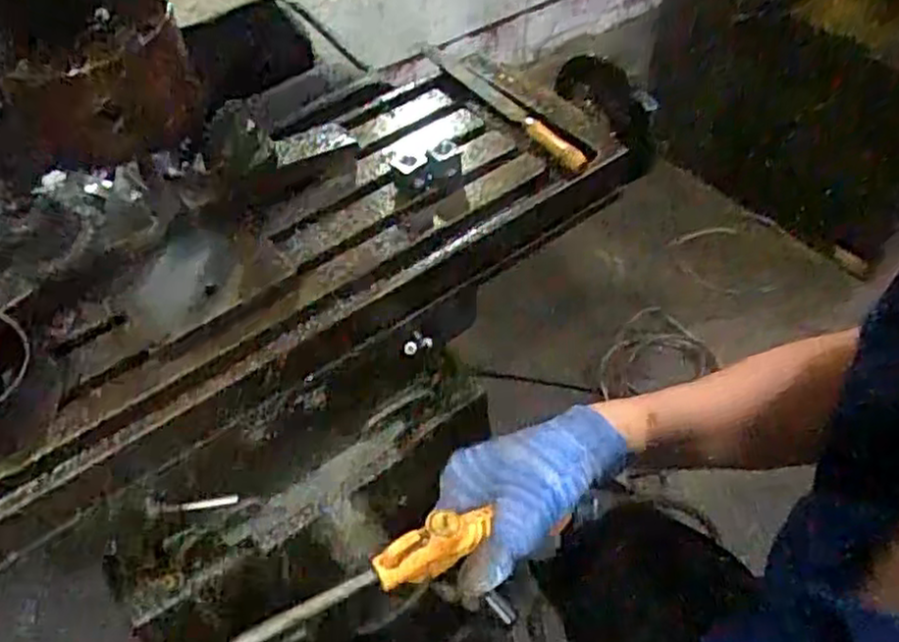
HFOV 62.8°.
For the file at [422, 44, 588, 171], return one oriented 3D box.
[{"bbox_3d":[0.051,-0.219,0.734,0.025,0.019,0.253,-27,52,-18],"label":"file"}]

